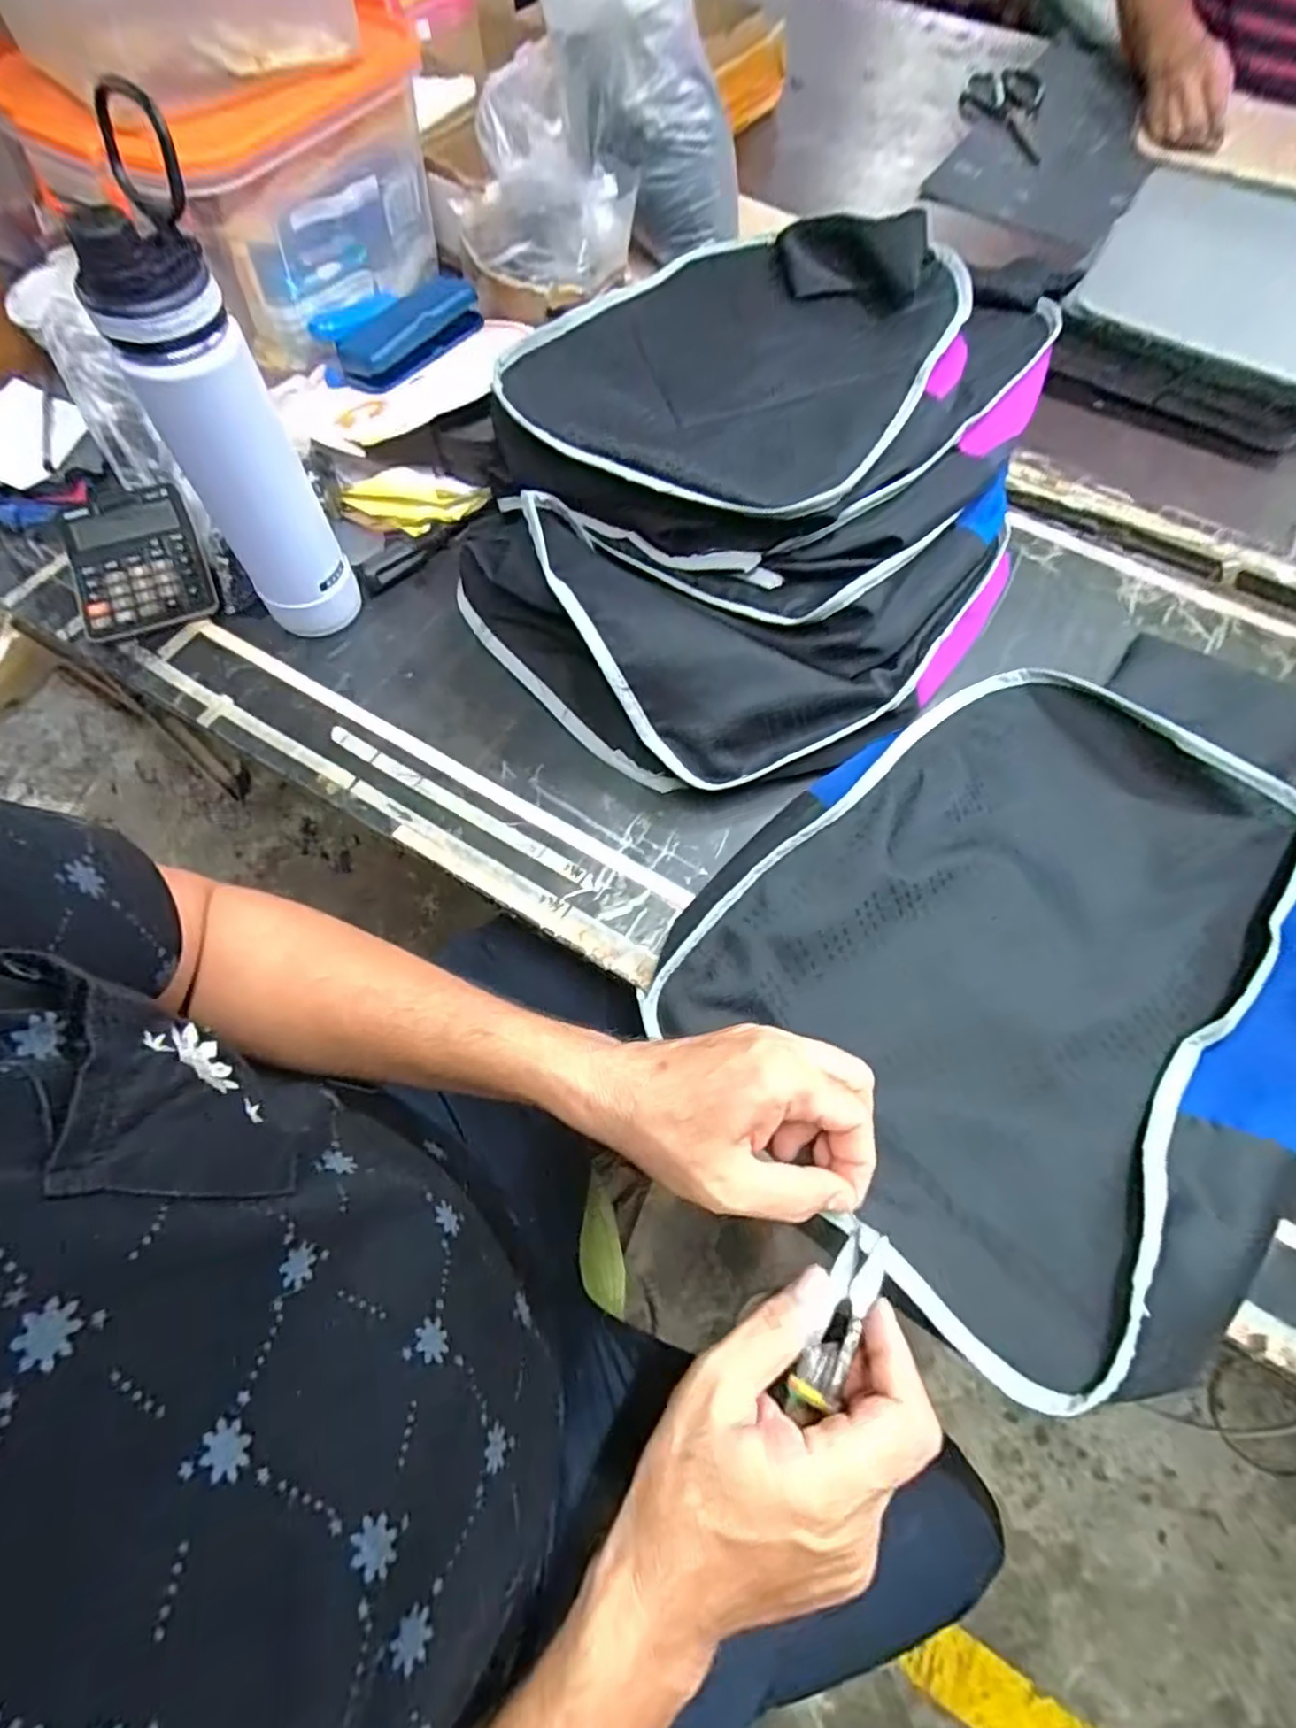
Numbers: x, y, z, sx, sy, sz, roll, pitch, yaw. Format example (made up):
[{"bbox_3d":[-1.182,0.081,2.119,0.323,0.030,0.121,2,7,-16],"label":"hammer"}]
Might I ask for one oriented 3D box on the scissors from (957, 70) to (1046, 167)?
[{"bbox_3d":[0.465,-0.987,0.896,0.108,0.019,0.194,10,66,2],"label":"scissors"}]

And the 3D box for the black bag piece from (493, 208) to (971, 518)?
[{"bbox_3d":[0.087,-0.438,0.575,0.315,0.049,0.391,27,70,10],"label":"black bag piece"}]

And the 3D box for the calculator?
[{"bbox_3d":[-0.438,-0.260,0.585,0.105,0.017,0.151,-23,73,-9],"label":"calculator"}]

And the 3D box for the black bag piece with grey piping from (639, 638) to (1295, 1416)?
[{"bbox_3d":[0.247,0.047,0.419,0.426,0.050,0.328,-39,73,-17],"label":"black bag piece with grey piping"}]

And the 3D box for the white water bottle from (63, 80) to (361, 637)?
[{"bbox_3d":[-0.278,-0.279,0.465,0.075,0.285,0.070,-28,70,-12],"label":"white water bottle"}]

